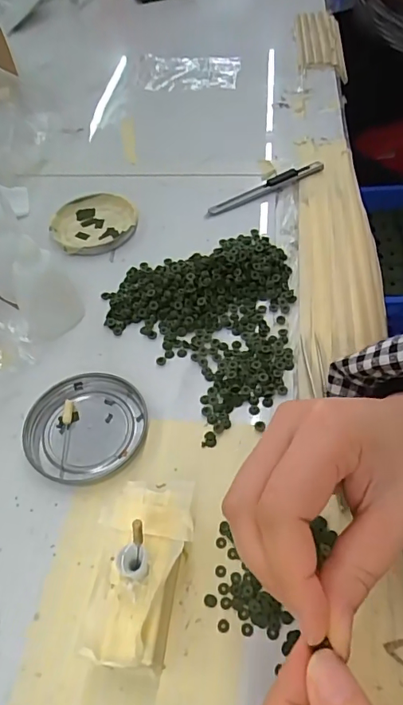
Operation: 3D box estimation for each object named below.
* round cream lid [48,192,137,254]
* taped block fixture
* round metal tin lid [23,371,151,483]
[{"bbox_3d":[-0.101,-0.122,0.451,0.078,0.008,0.078,-2,52,3],"label":"round cream lid"},{"bbox_3d":[-0.029,0.112,0.247,0.046,0.039,0.084,1,52,5],"label":"taped block fixture"},{"bbox_3d":[-0.077,0.048,0.319,0.073,0.008,0.079,-2,52,3],"label":"round metal tin lid"}]

